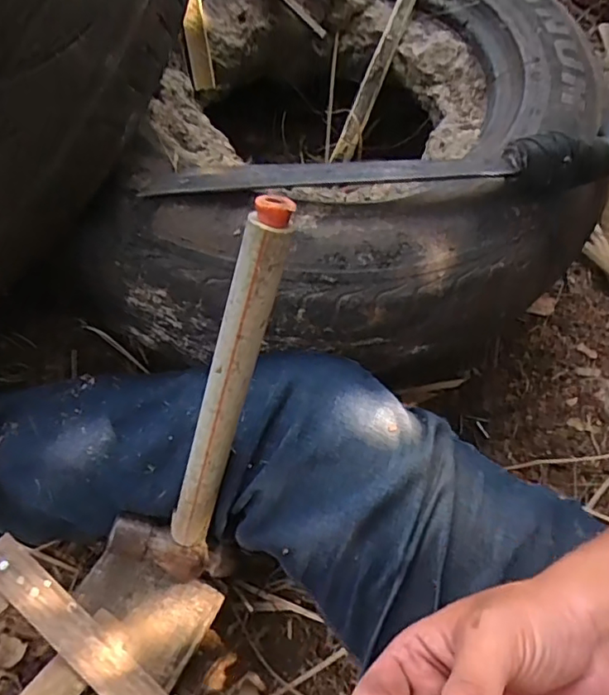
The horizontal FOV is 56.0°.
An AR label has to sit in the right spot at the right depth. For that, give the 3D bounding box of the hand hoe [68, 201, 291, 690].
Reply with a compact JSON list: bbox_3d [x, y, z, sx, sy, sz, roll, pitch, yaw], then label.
[{"bbox_3d":[-0.071,0.070,0.360,0.092,0.343,0.054,27,28,11],"label":"hand hoe"}]

